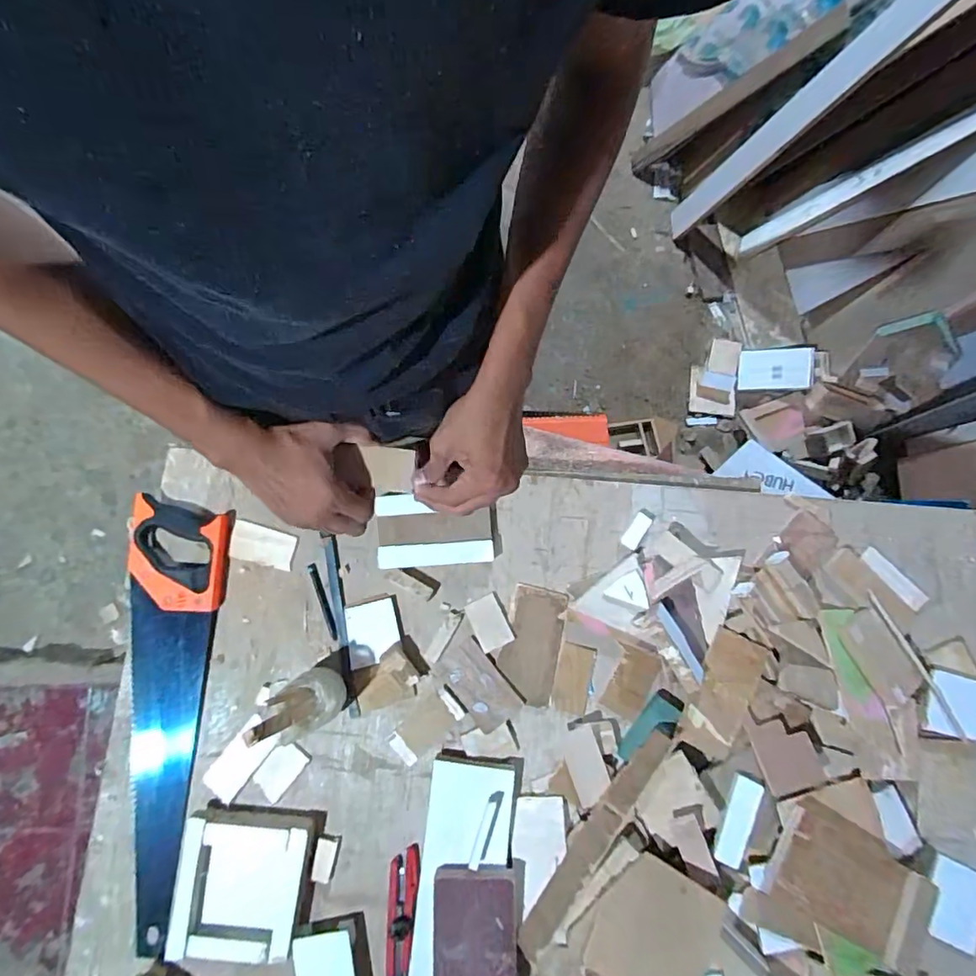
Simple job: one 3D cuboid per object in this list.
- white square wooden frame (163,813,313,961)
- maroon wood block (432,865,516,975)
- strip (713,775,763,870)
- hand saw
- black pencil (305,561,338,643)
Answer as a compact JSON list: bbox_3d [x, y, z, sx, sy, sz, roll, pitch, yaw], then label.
[{"bbox_3d":[-0.284,0.456,0.609,0.140,0.040,0.145,7,80,-1],"label":"white square wooden frame"},{"bbox_3d":[-0.016,0.527,0.582,0.090,0.015,0.190,-2,78,6],"label":"maroon wood block"},{"bbox_3d":[0.289,0.384,0.613,0.034,0.008,0.096,24,81,2],"label":"strip"},{"bbox_3d":[-0.388,0.272,0.651,0.113,0.031,0.510,-3,82,-1],"label":"hand saw"},{"bbox_3d":[-0.213,0.146,0.683,0.014,0.008,0.101,-22,82,-5],"label":"black pencil"}]

